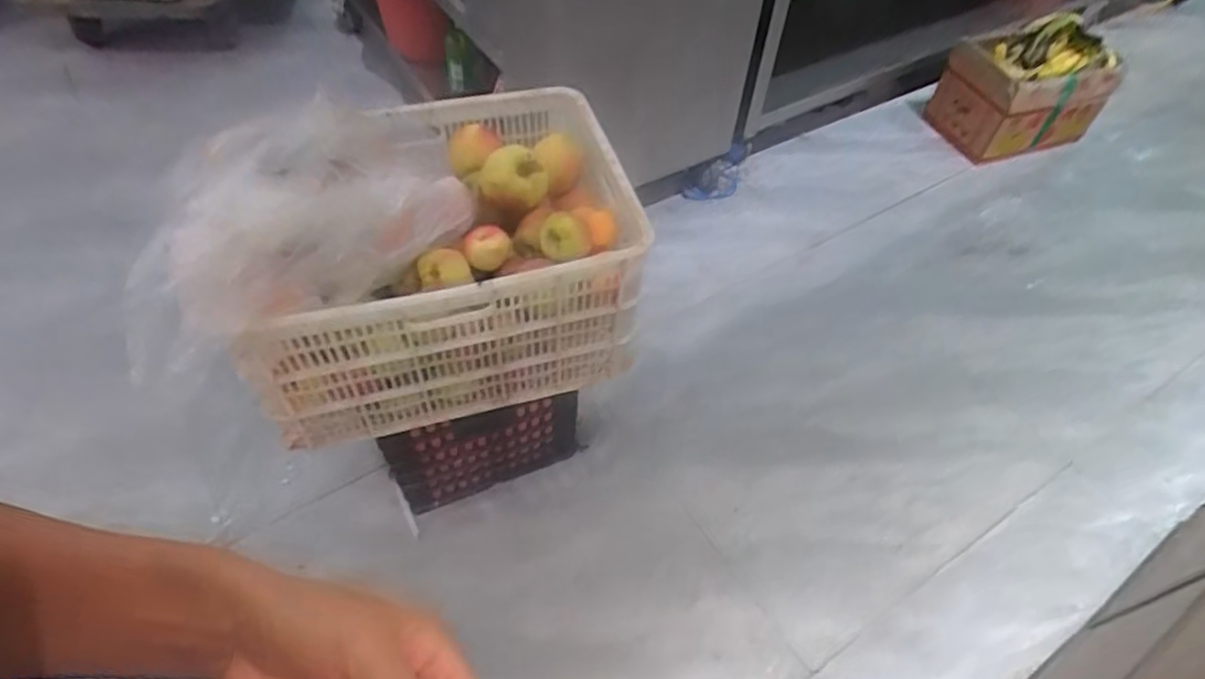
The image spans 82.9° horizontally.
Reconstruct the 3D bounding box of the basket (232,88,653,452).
[{"bbox_3d":[-0.267,-0.147,1.156,0.593,0.315,0.465,-12,54,-12],"label":"basket"}]

